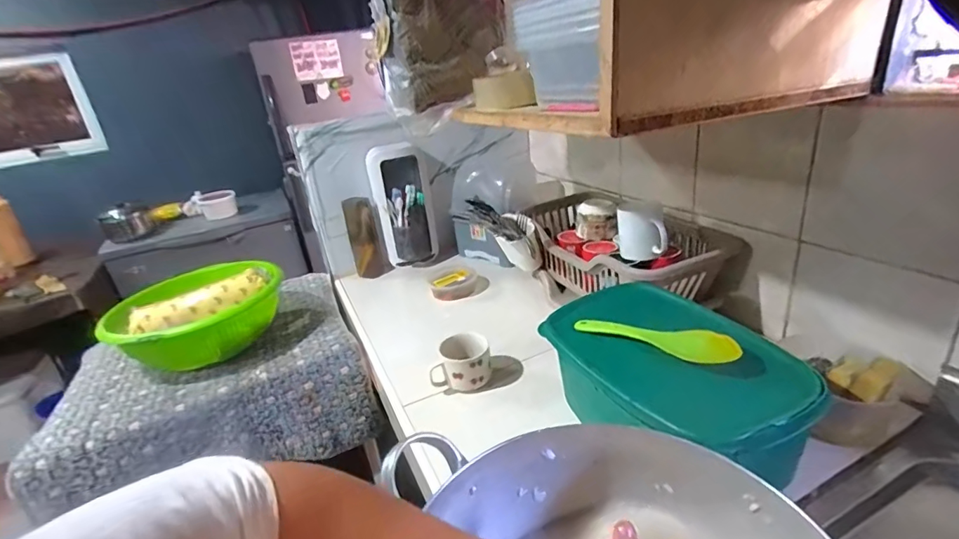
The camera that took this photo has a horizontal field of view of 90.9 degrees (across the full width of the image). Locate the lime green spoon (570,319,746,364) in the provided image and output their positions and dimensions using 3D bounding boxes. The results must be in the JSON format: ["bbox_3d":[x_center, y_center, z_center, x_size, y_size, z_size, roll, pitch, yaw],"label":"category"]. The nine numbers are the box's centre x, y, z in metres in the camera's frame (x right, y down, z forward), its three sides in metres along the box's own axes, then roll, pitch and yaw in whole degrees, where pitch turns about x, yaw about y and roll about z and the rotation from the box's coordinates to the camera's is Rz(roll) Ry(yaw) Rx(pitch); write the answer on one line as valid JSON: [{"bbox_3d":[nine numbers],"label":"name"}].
[{"bbox_3d":[0.216,0.081,0.588,0.192,0.017,0.047,11,30,36],"label":"lime green spoon"}]

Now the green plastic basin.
[{"bbox_3d":[-0.582,0.108,1.002,0.318,0.138,0.317,-7,24,3],"label":"green plastic basin"}]

